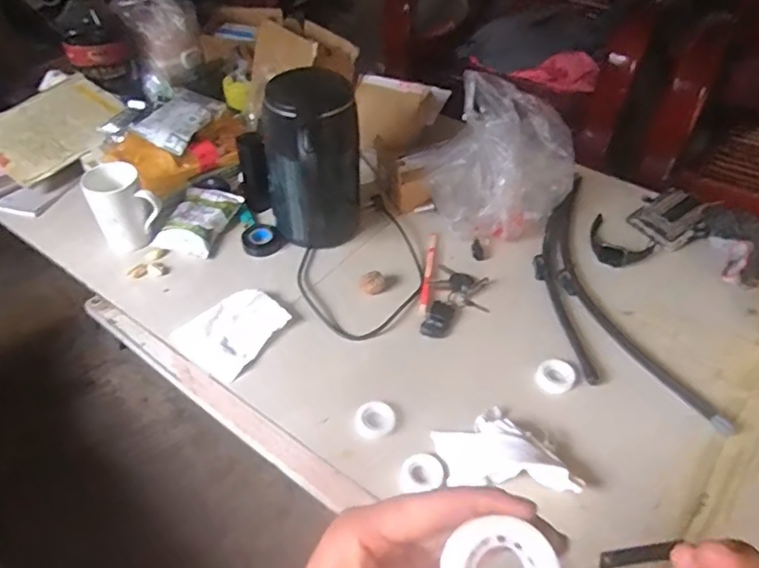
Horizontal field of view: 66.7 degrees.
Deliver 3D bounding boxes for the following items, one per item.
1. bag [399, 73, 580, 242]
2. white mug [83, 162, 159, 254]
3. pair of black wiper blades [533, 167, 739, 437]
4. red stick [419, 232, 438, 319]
[{"bbox_3d":[0.197,-0.210,0.948,0.246,0.175,0.200,-12,47,-14],"label":"bag"},{"bbox_3d":[-0.414,-0.125,0.932,0.093,0.122,0.084,-24,51,-24],"label":"white mug"},{"bbox_3d":[0.325,0.008,0.873,0.145,0.027,0.519,-5,46,-7],"label":"pair of black wiper blades"},{"bbox_3d":[0.078,-0.020,0.914,0.014,0.009,0.199,8,45,5],"label":"red stick"}]

